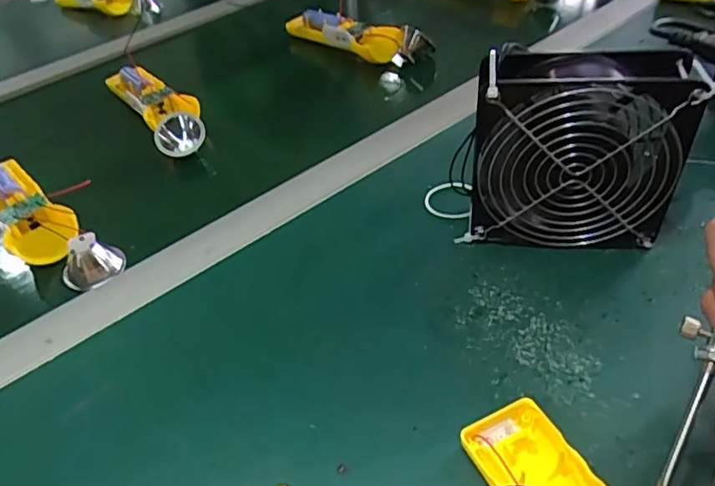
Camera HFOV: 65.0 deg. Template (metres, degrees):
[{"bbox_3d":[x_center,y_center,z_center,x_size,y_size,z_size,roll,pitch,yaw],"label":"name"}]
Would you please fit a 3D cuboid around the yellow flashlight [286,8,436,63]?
[{"bbox_3d":[-0.013,-0.239,0.645,0.201,0.034,0.047,22,51,26],"label":"yellow flashlight"}]

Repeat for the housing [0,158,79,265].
[{"bbox_3d":[-0.280,-0.030,0.463,0.160,0.019,0.049,31,54,33],"label":"housing"}]

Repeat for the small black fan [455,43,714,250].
[{"bbox_3d":[0.132,-0.057,0.356,0.135,0.123,0.049,3,44,10],"label":"small black fan"}]

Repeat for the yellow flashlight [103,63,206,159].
[{"bbox_3d":[-0.205,-0.147,0.571,0.055,0.038,0.179,-27,47,-21],"label":"yellow flashlight"}]

